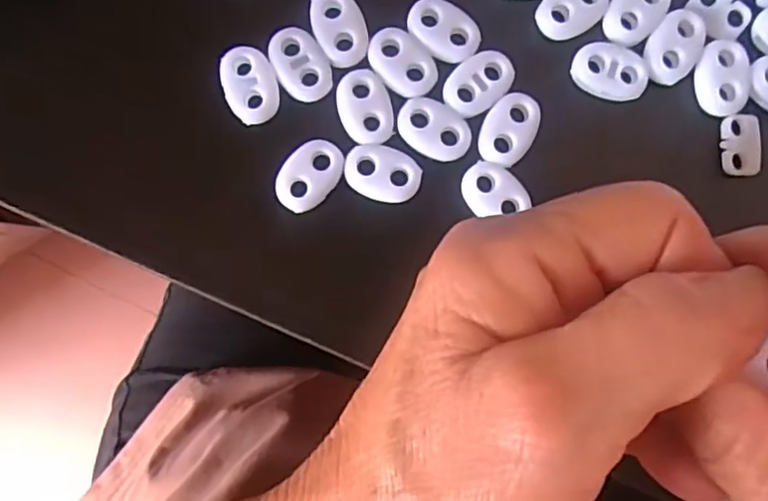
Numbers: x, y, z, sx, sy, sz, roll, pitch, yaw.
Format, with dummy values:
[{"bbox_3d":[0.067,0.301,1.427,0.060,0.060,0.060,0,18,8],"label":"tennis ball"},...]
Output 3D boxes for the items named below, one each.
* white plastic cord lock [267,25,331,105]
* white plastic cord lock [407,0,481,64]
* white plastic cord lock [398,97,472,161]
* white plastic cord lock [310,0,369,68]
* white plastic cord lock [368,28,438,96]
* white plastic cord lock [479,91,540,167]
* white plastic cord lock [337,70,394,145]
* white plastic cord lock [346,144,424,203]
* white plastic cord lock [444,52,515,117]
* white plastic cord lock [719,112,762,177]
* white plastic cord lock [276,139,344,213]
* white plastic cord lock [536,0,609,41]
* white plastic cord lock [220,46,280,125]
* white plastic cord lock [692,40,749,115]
[{"bbox_3d":[-0.025,-0.055,0.184,0.015,0.004,0.022,-29,90,-1],"label":"white plastic cord lock"},{"bbox_3d":[0.018,-0.065,0.185,0.022,0.004,0.016,33,89,-1],"label":"white plastic cord lock"},{"bbox_3d":[0.015,-0.036,0.184,0.022,0.004,0.015,31,88,-3],"label":"white plastic cord lock"},{"bbox_3d":[-0.013,-0.066,0.185,0.014,0.004,0.022,-21,90,-1],"label":"white plastic cord lock"},{"bbox_3d":[0.006,-0.056,0.185,0.022,0.004,0.014,42,88,-2],"label":"white plastic cord lock"},{"bbox_3d":[0.037,-0.036,0.185,0.016,0.004,0.021,21,89,-3],"label":"white plastic cord lock"},{"bbox_3d":[-0.005,-0.042,0.185,0.015,0.004,0.022,-15,91,-3],"label":"white plastic cord lock"},{"bbox_3d":[0.000,-0.023,0.183,0.022,0.004,0.015,18,89,-3],"label":"white plastic cord lock"},{"bbox_3d":[0.028,-0.050,0.186,0.022,0.004,0.015,-42,90,-1],"label":"white plastic cord lock"},{"bbox_3d":[0.109,-0.032,0.190,0.012,0.004,0.018,-7,89,-1],"label":"white plastic cord lock"},{"bbox_3d":[-0.022,-0.022,0.184,0.016,0.004,0.022,39,88,-2],"label":"white plastic cord lock"},{"bbox_3d":[0.057,-0.073,0.189,0.022,0.004,0.015,-33,90,-1],"label":"white plastic cord lock"},{"bbox_3d":[-0.039,-0.049,0.185,0.015,0.004,0.022,-19,90,-1],"label":"white plastic cord lock"},{"bbox_3d":[0.102,-0.052,0.187,0.015,0.004,0.023,0,89,-1],"label":"white plastic cord lock"}]

